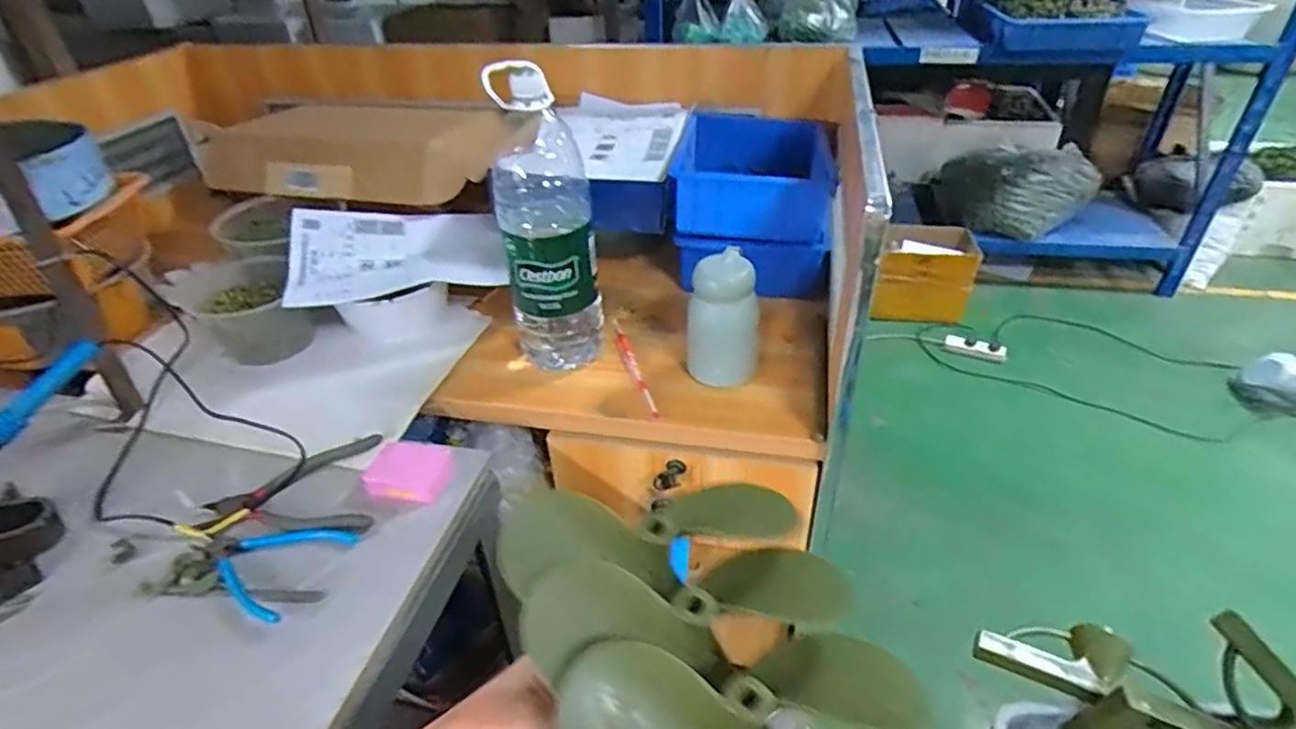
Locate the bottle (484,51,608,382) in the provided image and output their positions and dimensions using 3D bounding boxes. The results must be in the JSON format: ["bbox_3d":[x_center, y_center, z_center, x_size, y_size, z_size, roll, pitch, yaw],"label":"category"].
[{"bbox_3d":[-0.110,-0.141,0.723,0.100,0.320,0.088,-8,36,-8],"label":"bottle"}]

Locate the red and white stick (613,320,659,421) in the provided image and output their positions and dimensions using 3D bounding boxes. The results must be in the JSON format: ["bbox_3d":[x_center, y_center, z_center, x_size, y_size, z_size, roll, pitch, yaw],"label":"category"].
[{"bbox_3d":[-0.018,-0.001,0.774,0.014,0.006,0.190,-10,36,-11],"label":"red and white stick"}]

